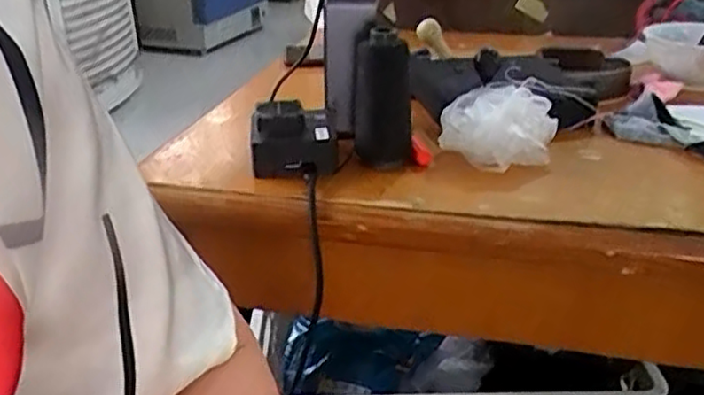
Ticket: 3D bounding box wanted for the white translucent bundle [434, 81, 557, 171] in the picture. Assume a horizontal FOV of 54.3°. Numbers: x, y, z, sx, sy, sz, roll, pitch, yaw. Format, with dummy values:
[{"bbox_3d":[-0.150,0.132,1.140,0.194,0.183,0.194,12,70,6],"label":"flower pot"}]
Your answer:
[{"bbox_3d":[0.118,-0.058,0.564,0.093,0.046,0.072,7,27,15],"label":"white translucent bundle"}]

